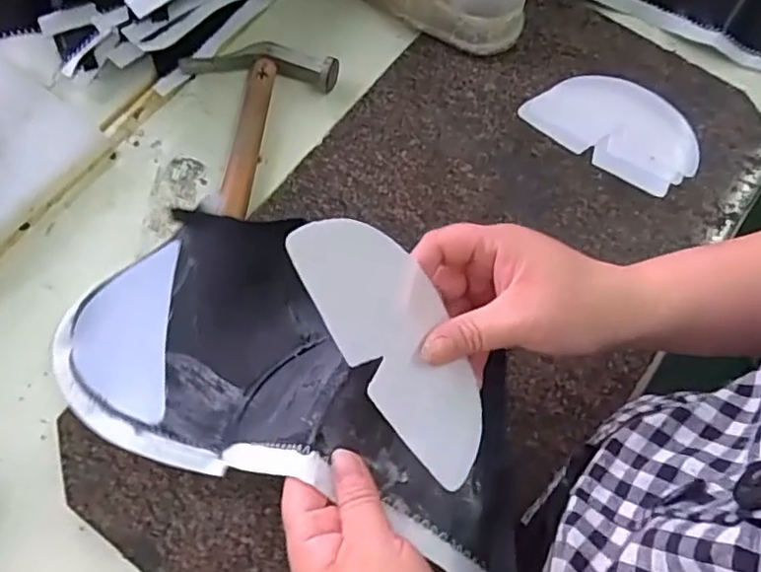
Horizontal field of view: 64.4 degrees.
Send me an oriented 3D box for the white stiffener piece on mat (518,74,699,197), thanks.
[{"bbox_3d":[0.220,-0.151,0.560,0.152,0.005,0.095,33,73,11],"label":"white stiffener piece on mat"}]

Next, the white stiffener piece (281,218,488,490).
[{"bbox_3d":[0.012,0.026,0.303,0.060,0.008,0.143,-37,102,-31],"label":"white stiffener piece"}]

